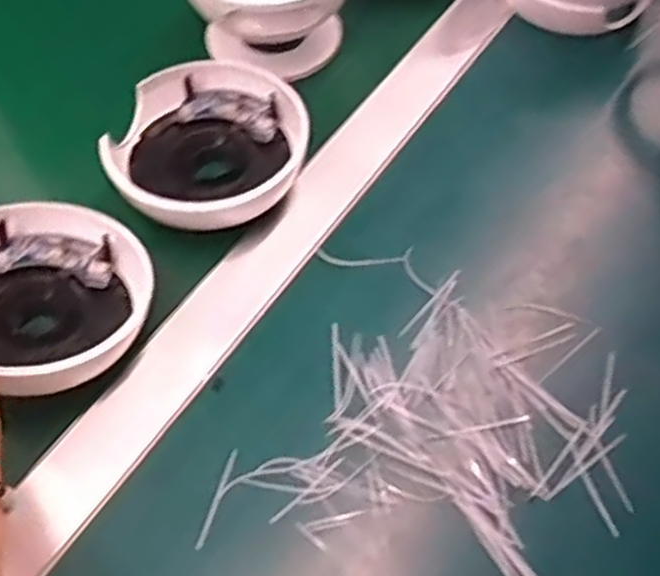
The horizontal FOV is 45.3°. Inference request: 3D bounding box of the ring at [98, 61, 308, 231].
[{"bbox_3d":[-0.074,-0.080,0.477,0.117,0.050,0.108,-31,64,-18],"label":"ring"}]

